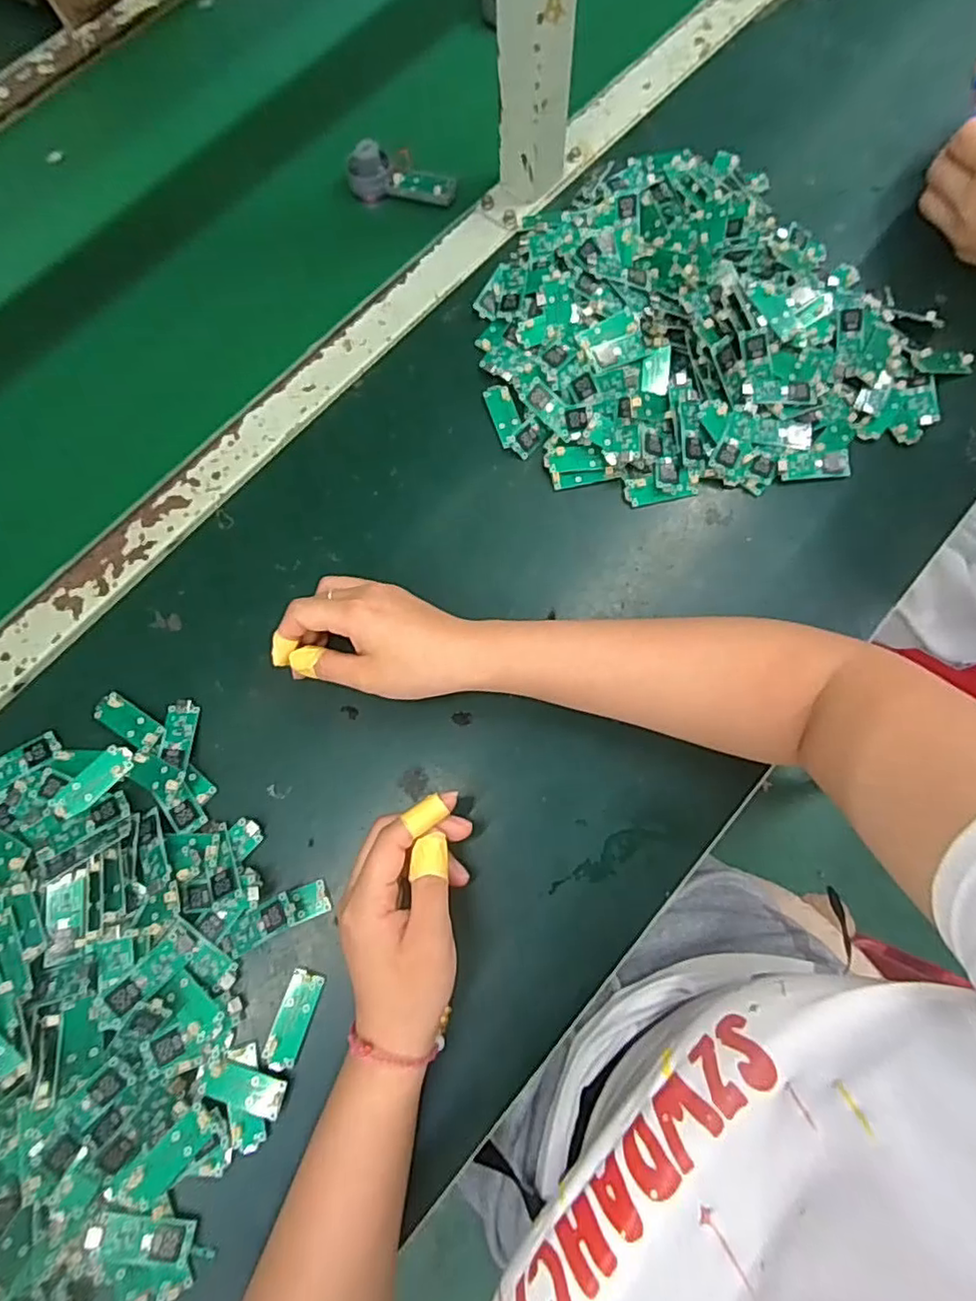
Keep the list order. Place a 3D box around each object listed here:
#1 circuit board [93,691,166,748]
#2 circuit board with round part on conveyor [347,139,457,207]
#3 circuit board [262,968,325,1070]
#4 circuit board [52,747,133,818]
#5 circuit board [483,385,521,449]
[{"bbox_3d":[-0.232,0.045,0.397,0.052,0.004,0.019,27,68,11],"label":"circuit board"},{"bbox_3d":[-0.072,-0.401,0.517,0.088,0.030,0.030,15,76,5],"label":"circuit board with round part on conveyor"},{"bbox_3d":[-0.112,0.211,0.351,0.020,0.006,0.049,16,76,6],"label":"circuit board"},{"bbox_3d":[-0.245,0.082,0.382,0.019,0.004,0.052,39,73,10],"label":"circuit board"},{"bbox_3d":[0.012,-0.174,0.452,0.019,0.007,0.051,-18,75,-4],"label":"circuit board"}]

